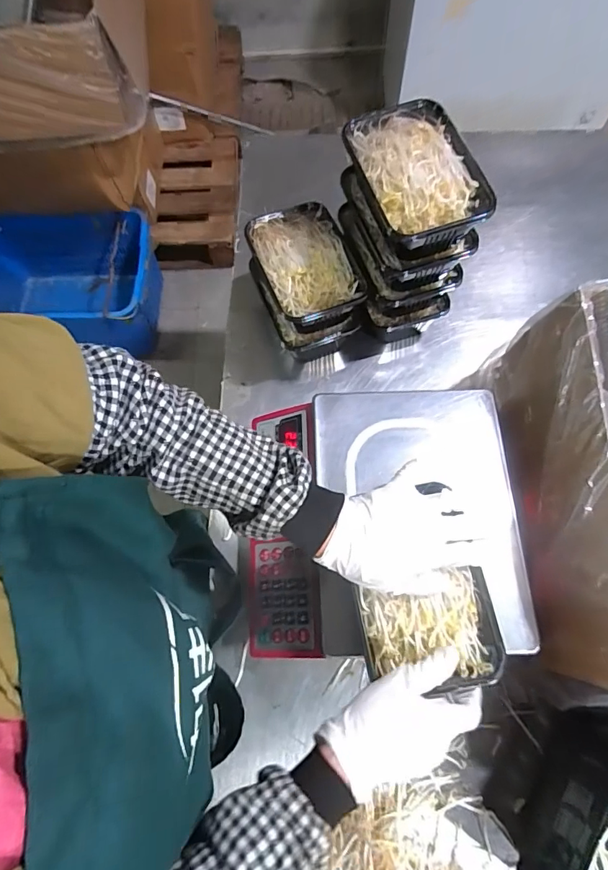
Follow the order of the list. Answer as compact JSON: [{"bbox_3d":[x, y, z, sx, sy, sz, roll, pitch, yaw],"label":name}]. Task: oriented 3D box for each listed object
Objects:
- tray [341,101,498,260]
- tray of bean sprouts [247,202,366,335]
[{"bbox_3d":[0.128,-0.290,0.540,0.124,0.066,0.185,-18,70,-5],"label":"tray"},{"bbox_3d":[0.005,-0.228,0.634,0.121,0.054,0.178,-22,70,-6],"label":"tray of bean sprouts"}]

